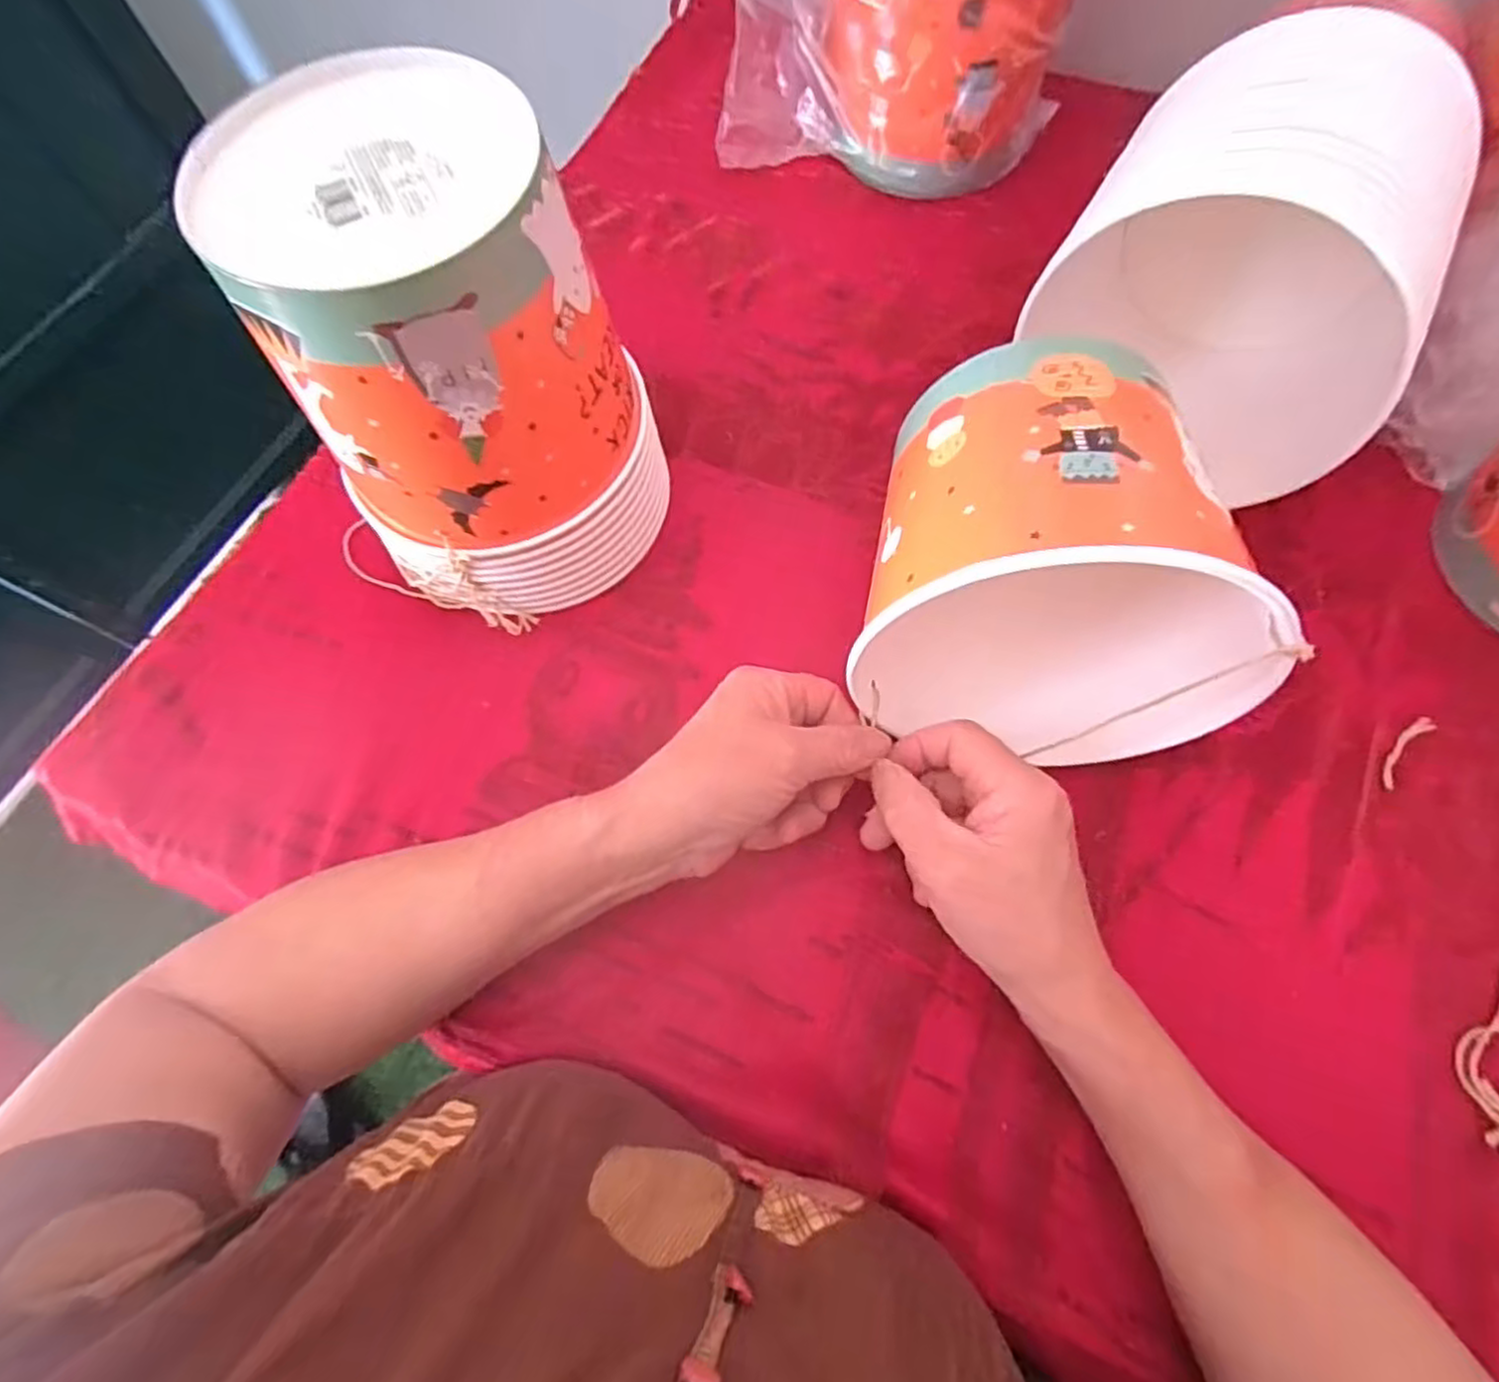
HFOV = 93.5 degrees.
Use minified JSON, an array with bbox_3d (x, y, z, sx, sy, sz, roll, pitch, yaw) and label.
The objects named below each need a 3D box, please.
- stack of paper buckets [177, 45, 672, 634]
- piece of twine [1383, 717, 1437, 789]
[{"bbox_3d":[-0.136,-0.147,0.345,0.151,0.194,0.142,-30,70,-9],"label":"stack of paper buckets"},{"bbox_3d":[0.334,0.030,0.357,0.011,0.004,0.047,42,76,16],"label":"piece of twine"}]

